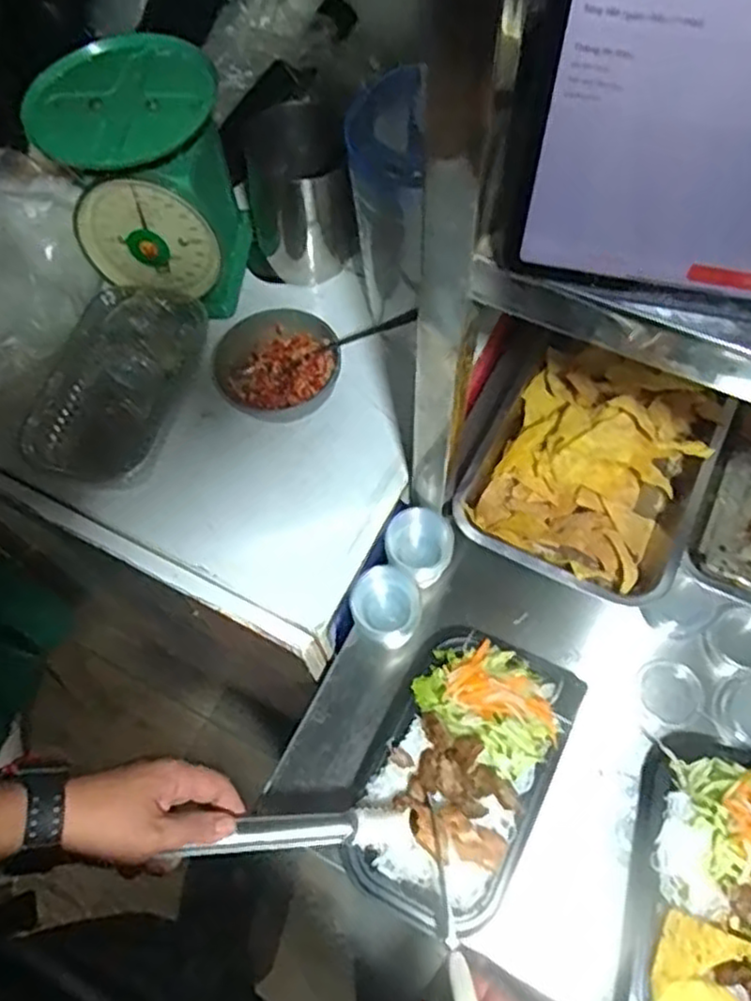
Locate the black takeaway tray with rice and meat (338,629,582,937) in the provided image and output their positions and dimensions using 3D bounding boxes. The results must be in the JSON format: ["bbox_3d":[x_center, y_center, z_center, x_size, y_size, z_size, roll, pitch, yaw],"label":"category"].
[{"bbox_3d":[0.070,0.217,0.571,0.128,0.047,0.217,24,65,16],"label":"black takeaway tray with rice and meat"}]

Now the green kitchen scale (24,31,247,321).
[{"bbox_3d":[-0.212,-0.300,0.689,0.158,0.199,0.150,-17,61,-5],"label":"green kitchen scale"}]

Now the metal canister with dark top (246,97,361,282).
[{"bbox_3d":[-0.074,-0.313,0.729,0.107,0.133,0.105,-18,61,-6],"label":"metal canister with dark top"}]

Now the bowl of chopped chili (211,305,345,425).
[{"bbox_3d":[-0.090,-0.122,0.674,0.114,0.051,0.109,-2,61,3],"label":"bowl of chopped chili"}]

